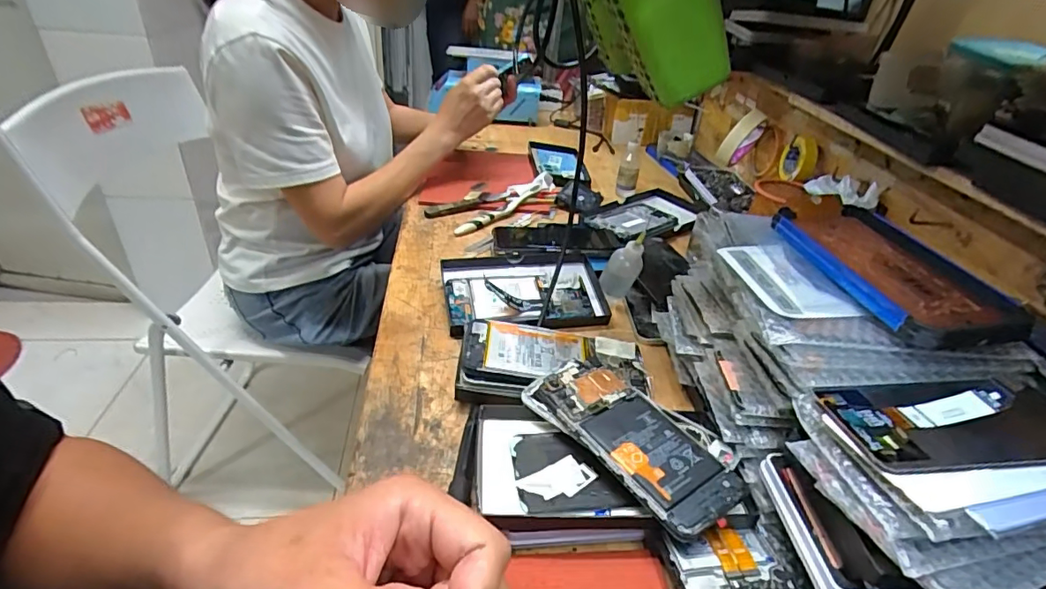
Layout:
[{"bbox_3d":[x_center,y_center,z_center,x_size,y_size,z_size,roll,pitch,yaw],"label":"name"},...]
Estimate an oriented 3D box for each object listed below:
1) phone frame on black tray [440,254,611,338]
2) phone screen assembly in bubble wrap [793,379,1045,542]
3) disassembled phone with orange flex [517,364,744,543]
[{"bbox_3d":[0.004,-0.007,0.597,0.182,0.031,0.115,-3,34,-13],"label":"phone frame on black tray"},{"bbox_3d":[0.266,0.081,0.302,0.166,0.027,0.102,-6,36,-12],"label":"phone screen assembly in bubble wrap"},{"bbox_3d":[0.079,0.104,0.394,0.072,0.013,0.166,-25,46,-33],"label":"disassembled phone with orange flex"}]

